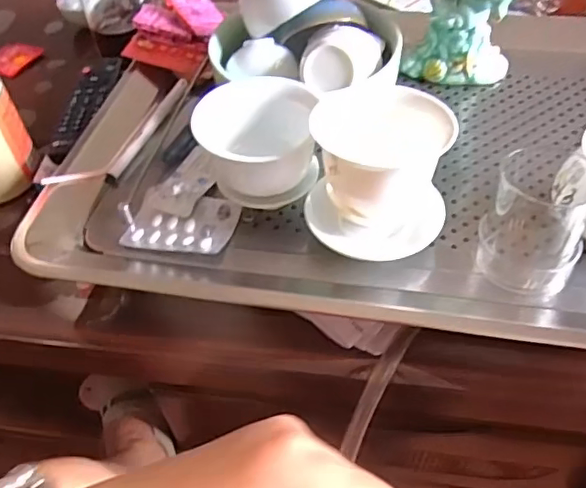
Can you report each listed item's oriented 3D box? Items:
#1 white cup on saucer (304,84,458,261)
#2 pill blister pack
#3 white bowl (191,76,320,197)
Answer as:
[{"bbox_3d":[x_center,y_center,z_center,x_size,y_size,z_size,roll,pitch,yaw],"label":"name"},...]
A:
[{"bbox_3d":[0.060,-0.050,0.384,0.091,0.090,0.079,7,50,9],"label":"white cup on saucer"},{"bbox_3d":[-0.082,-0.017,0.421,0.077,0.010,0.056,8,48,11],"label":"pill blister pack"},{"bbox_3d":[-0.026,-0.081,0.409,0.081,0.053,0.081,-2,49,2],"label":"white bowl"}]

